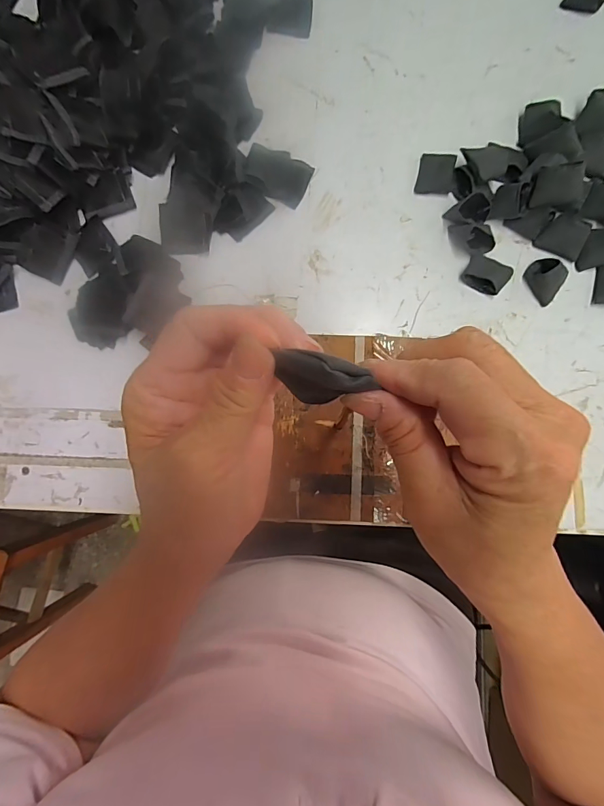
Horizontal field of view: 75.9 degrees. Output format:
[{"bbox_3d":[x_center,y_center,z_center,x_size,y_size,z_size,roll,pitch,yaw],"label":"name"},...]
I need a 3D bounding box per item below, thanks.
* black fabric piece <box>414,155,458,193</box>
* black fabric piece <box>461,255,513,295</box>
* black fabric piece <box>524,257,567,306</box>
[{"bbox_3d":[0.140,-0.239,0.403,0.035,0.011,0.041,8,84,2],"label":"black fabric piece"},{"bbox_3d":[0.187,-0.129,0.389,0.042,0.015,0.036,30,85,4],"label":"black fabric piece"},{"bbox_3d":[0.241,-0.123,0.380,0.035,0.026,0.037,35,86,4],"label":"black fabric piece"}]

